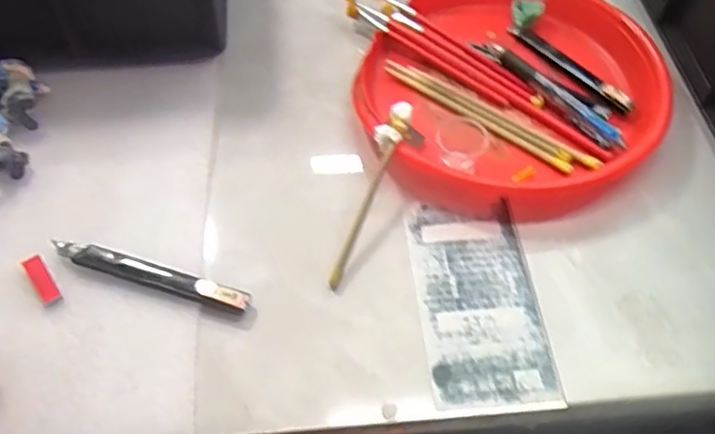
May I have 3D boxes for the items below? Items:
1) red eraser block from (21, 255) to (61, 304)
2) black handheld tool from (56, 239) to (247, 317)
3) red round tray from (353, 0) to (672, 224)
[{"bbox_3d":[-0.208,0.041,0.415,0.013,0.004,0.037,-32,62,-20],"label":"red eraser block"},{"bbox_3d":[-0.137,0.039,0.419,0.138,0.011,0.017,16,57,10],"label":"black handheld tool"},{"bbox_3d":[0.114,-0.116,0.512,0.235,0.038,0.241,0,56,-1],"label":"red round tray"}]

